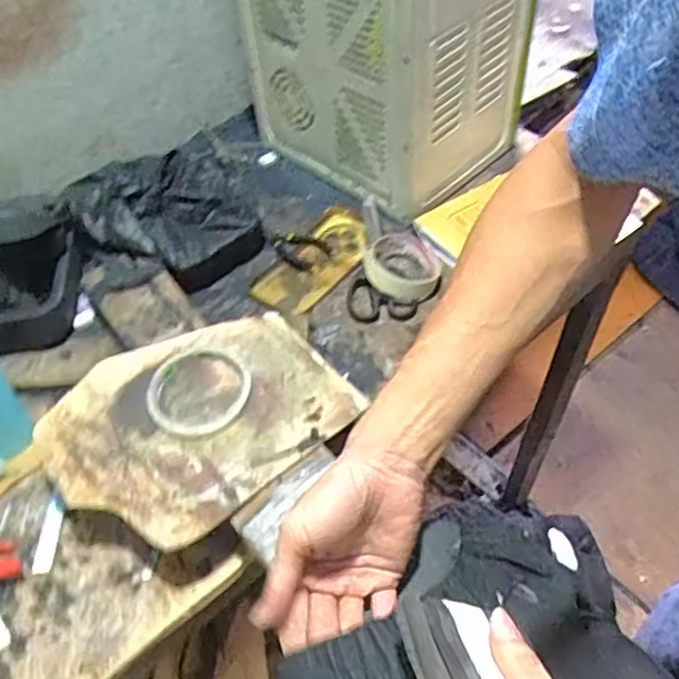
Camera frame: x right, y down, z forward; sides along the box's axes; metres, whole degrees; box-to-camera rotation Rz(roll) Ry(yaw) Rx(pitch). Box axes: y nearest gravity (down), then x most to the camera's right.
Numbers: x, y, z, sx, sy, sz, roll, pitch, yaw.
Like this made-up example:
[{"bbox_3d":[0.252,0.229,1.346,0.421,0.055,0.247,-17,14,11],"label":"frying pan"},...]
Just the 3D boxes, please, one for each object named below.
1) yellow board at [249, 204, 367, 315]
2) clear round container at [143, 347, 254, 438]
[{"bbox_3d":[-0.025,-0.097,0.815,0.081,0.016,0.187,27,57,24],"label":"yellow board"},{"bbox_3d":[-0.127,0.045,0.604,0.094,0.013,0.092,-2,50,3],"label":"clear round container"}]

